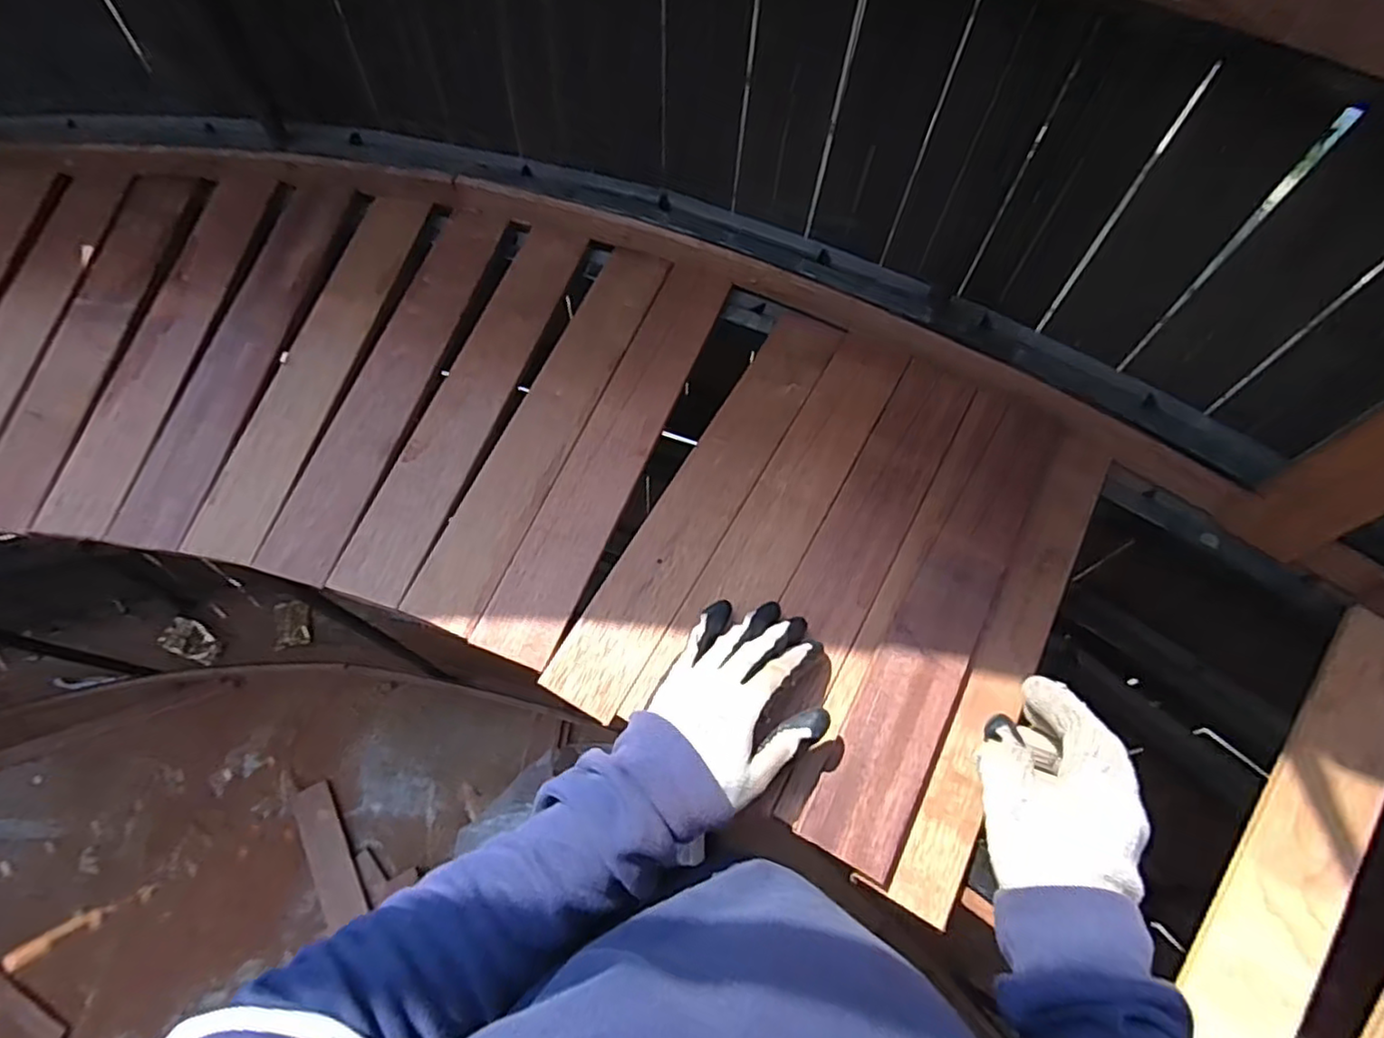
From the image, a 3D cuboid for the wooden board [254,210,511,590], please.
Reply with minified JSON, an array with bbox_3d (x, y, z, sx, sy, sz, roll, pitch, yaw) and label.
[{"bbox_3d":[-0.275,-0.135,0.613,0.070,0.014,0.404,14,65,5],"label":"wooden board"}]

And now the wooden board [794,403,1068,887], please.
[{"bbox_3d":[0.203,0.067,0.522,0.067,0.011,0.411,28,67,11],"label":"wooden board"}]

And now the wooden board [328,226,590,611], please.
[{"bbox_3d":[-0.200,-0.117,0.610,0.068,0.010,0.414,17,66,6],"label":"wooden board"}]

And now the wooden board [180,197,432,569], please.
[{"bbox_3d":[-0.347,-0.149,0.619,0.068,0.020,0.399,12,65,4],"label":"wooden board"}]

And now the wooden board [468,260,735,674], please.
[{"bbox_3d":[-0.065,-0.071,0.587,0.067,0.012,0.414,20,66,8],"label":"wooden board"}]

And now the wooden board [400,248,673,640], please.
[{"bbox_3d":[-0.126,-0.092,0.596,0.065,0.009,0.408,21,66,8],"label":"wooden board"}]

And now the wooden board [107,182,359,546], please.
[{"bbox_3d":[-0.421,-0.169,0.619,0.068,0.013,0.411,9,65,2],"label":"wooden board"}]

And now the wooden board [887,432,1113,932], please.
[{"bbox_3d":[0.249,0.098,0.514,0.048,0.011,0.408,28,68,11],"label":"wooden board"}]

